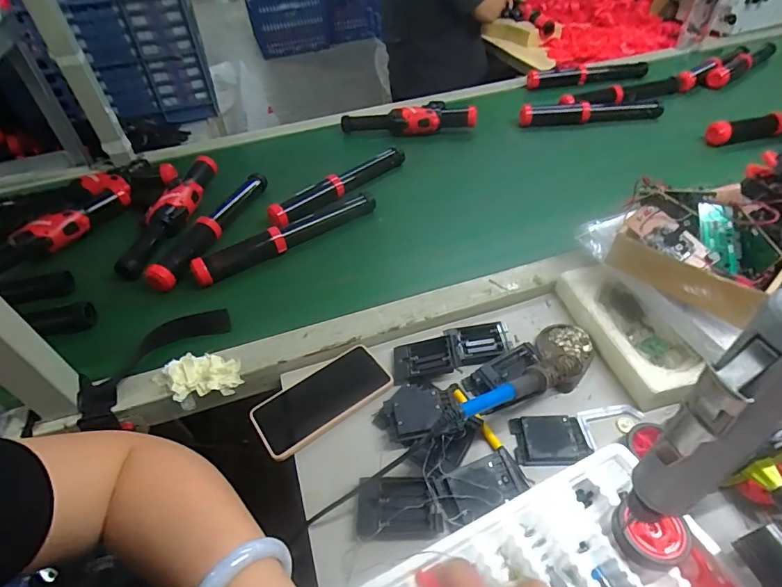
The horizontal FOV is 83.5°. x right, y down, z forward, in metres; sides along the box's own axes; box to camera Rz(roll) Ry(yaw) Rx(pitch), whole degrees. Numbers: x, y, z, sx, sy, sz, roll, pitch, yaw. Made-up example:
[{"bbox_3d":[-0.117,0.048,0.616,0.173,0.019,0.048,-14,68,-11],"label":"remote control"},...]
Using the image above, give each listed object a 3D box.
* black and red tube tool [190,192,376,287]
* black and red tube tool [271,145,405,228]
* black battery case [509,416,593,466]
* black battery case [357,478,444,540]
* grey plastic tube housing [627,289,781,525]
[{"bbox_3d":[-0.169,-0.102,0.722,0.312,0.043,0.046,-31,51,-23],"label":"black and red tube tool"},{"bbox_3d":[-0.089,-0.204,0.812,0.031,0.040,0.298,34,57,31],"label":"black and red tube tool"},{"bbox_3d":[0.172,0.160,0.475,0.075,0.012,0.054,-2,46,2],"label":"black battery case"},{"bbox_3d":[0.008,0.211,0.433,0.080,0.020,0.053,-3,46,2],"label":"black battery case"},{"bbox_3d":[0.153,0.064,0.206,0.032,0.201,0.030,-24,49,-18],"label":"grey plastic tube housing"}]

